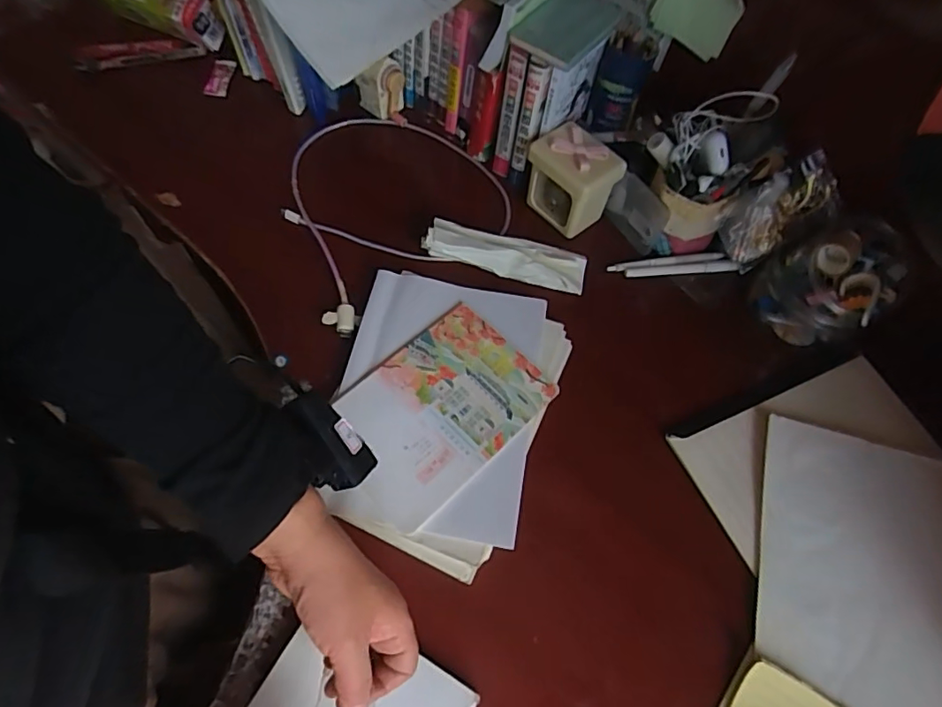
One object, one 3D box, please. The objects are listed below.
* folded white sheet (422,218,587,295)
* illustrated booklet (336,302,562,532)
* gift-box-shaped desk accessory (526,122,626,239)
[{"bbox_3d":[0.041,-0.116,0.596,0.179,0.042,0.050,12,63,4],"label":"folded white sheet"},{"bbox_3d":[-0.032,0.052,0.507,0.139,0.006,0.199,43,68,14],"label":"illustrated booklet"},{"bbox_3d":[0.117,-0.199,0.616,0.063,0.090,0.089,-41,71,-21],"label":"gift-box-shaped desk accessory"}]

